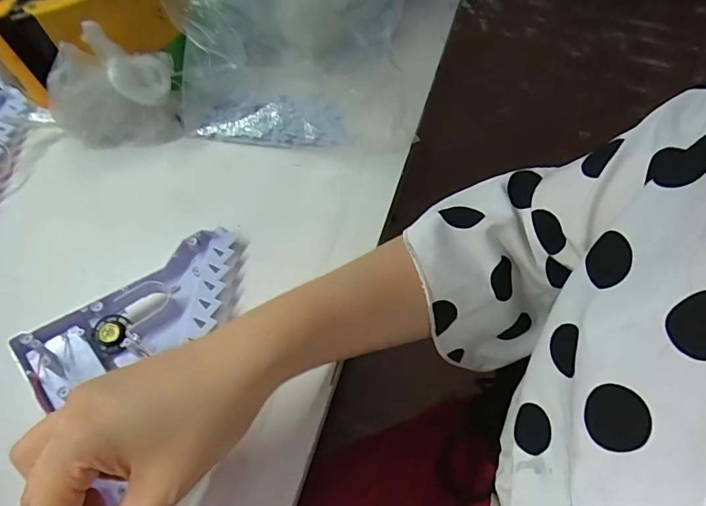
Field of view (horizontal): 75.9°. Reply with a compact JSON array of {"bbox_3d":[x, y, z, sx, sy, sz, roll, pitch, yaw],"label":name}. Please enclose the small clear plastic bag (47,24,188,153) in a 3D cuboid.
[{"bbox_3d":[-0.203,-0.139,0.391,0.105,0.088,0.041,-30,62,-20],"label":"small clear plastic bag"}]

